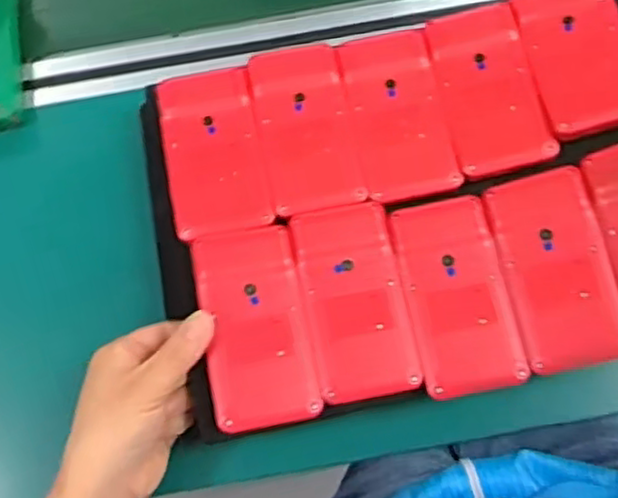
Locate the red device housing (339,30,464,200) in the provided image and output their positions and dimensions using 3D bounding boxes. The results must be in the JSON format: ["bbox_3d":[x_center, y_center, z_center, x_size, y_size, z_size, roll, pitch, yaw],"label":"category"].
[{"bbox_3d":[0.060,-0.089,0.466,0.061,0.006,0.116,-10,72,-1],"label":"red device housing"}]

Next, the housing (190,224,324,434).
[{"bbox_3d":[-0.032,0.046,0.426,0.061,0.012,0.119,-11,72,-2],"label":"housing"}]

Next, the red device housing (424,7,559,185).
[{"bbox_3d":[0.119,-0.107,0.464,0.060,0.010,0.118,-11,72,-1],"label":"red device housing"}]

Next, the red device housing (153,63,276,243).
[{"bbox_3d":[-0.062,-0.063,0.459,0.061,0.009,0.115,-11,72,-2],"label":"red device housing"}]

